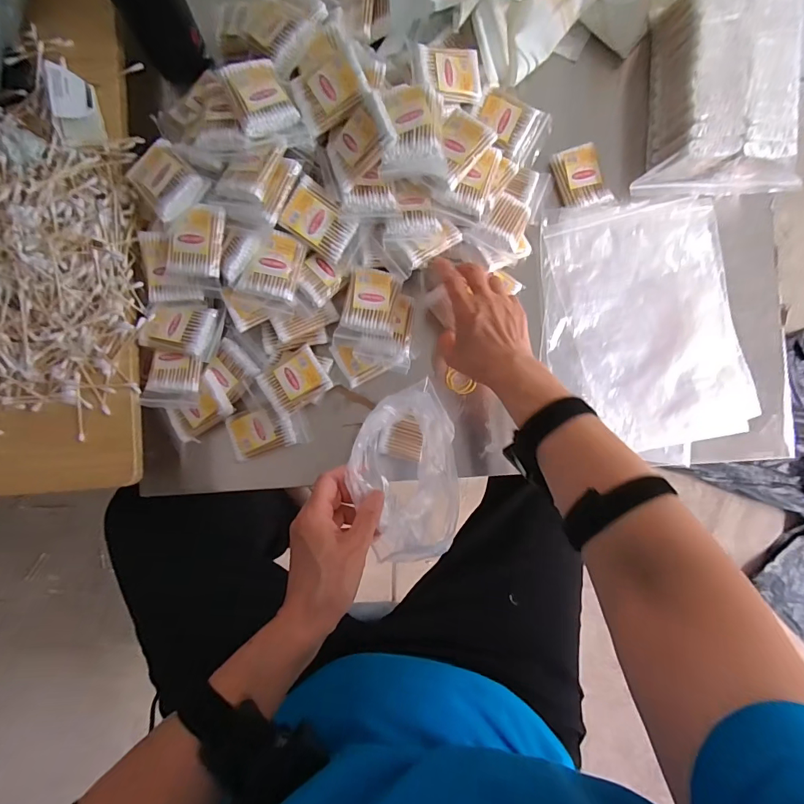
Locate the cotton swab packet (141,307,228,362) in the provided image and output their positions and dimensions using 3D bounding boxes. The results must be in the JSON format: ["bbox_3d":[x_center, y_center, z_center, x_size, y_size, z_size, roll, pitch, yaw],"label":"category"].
[{"bbox_3d":[-0.241,-0.081,0.455,0.078,0.018,0.058,16,88,0],"label":"cotton swab packet"}]

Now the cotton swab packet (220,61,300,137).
[{"bbox_3d":[-0.141,-0.303,0.412,0.053,0.023,0.077,-23,88,-1],"label":"cotton swab packet"}]

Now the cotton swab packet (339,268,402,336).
[{"bbox_3d":[-0.033,-0.112,0.458,0.056,0.013,0.069,10,88,0],"label":"cotton swab packet"}]

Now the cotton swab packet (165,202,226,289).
[{"bbox_3d":[-0.214,-0.163,0.431,0.056,0.025,0.077,9,100,-1],"label":"cotton swab packet"}]

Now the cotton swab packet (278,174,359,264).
[{"bbox_3d":[-0.086,-0.192,0.440,0.073,0.011,0.054,32,97,-17],"label":"cotton swab packet"}]

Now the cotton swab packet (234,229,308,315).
[{"bbox_3d":[-0.136,-0.141,0.443,0.058,0.017,0.076,20,95,-12],"label":"cotton swab packet"}]

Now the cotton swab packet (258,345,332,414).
[{"bbox_3d":[-0.122,-0.025,0.475,0.067,0.015,0.055,-32,88,-1],"label":"cotton swab packet"}]

